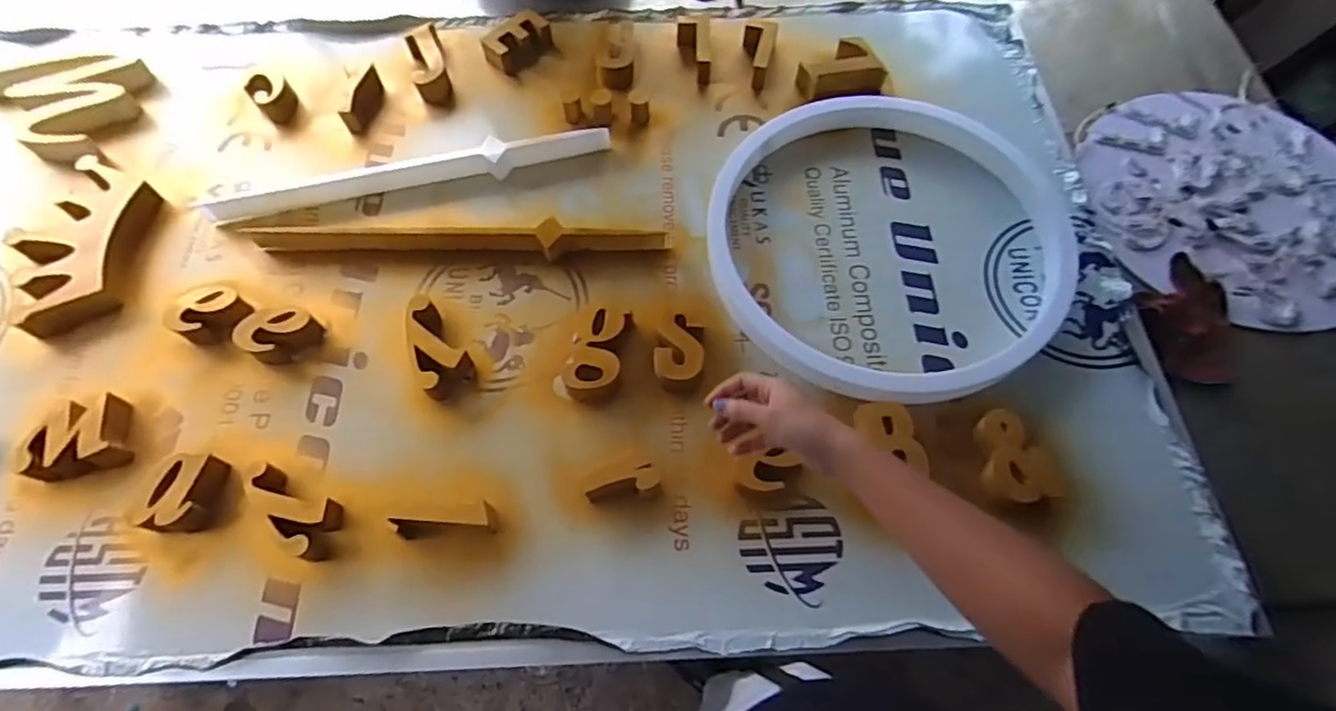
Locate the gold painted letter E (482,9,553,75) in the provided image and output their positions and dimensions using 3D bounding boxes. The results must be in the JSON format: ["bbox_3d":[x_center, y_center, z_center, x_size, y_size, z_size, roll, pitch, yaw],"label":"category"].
[{"bbox_3d":[-0.260,-0.540,1.107,0.072,0.051,0.121,37,67,18],"label":"gold painted letter E"}]

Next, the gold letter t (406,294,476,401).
[{"bbox_3d":[-0.305,-0.014,0.830,0.066,0.050,0.144,-22,76,-12],"label":"gold letter t"}]

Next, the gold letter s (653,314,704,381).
[{"bbox_3d":[0.017,-0.009,0.839,0.067,0.046,0.099,5,62,2],"label":"gold letter s"}]

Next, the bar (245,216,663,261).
[{"bbox_3d":[-0.302,-0.174,0.916,0.612,0.035,0.057,1,62,0],"label":"bar"}]

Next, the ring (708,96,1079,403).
[{"bbox_3d":[0.318,-0.175,0.918,0.505,0.065,0.507,0,60,0],"label":"ring"}]

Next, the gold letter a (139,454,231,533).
[{"bbox_3d":[-0.571,0.162,0.748,0.065,0.041,0.089,5,62,2],"label":"gold letter a"}]

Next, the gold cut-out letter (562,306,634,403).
[{"bbox_3d":[-0.093,-0.001,0.833,0.074,0.043,0.125,7,62,3],"label":"gold cut-out letter"}]

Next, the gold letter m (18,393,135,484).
[{"bbox_3d":[-0.723,0.105,0.778,0.115,0.039,0.091,-21,64,-12],"label":"gold letter m"}]

